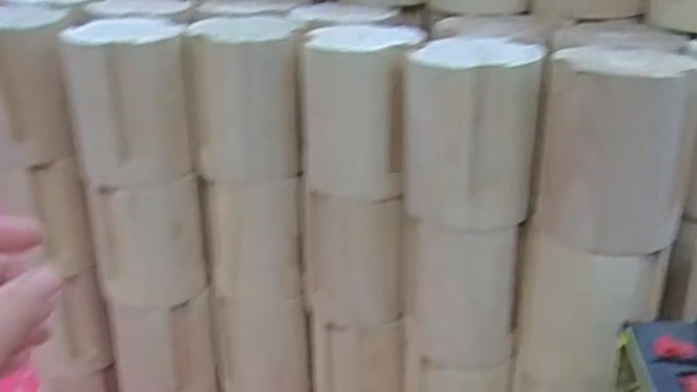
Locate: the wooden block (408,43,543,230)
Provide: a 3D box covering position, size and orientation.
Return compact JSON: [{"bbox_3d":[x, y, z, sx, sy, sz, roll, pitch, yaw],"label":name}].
[{"bbox_3d":[0.074,-0.038,0.446,0.075,0.097,0.068,1,23,3],"label":"wooden block"}]

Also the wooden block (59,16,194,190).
[{"bbox_3d":[-0.148,-0.063,0.505,0.072,0.100,0.062,-19,30,-36],"label":"wooden block"}]

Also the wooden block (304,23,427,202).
[{"bbox_3d":[0.010,-0.055,0.485,0.074,0.100,0.075,-3,24,-7],"label":"wooden block"}]

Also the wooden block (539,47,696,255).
[{"bbox_3d":[0.152,-0.027,0.416,0.078,0.097,0.069,7,24,16],"label":"wooden block"}]

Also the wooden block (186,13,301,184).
[{"bbox_3d":[-0.070,-0.068,0.516,0.072,0.101,0.070,0,23,0],"label":"wooden block"}]

